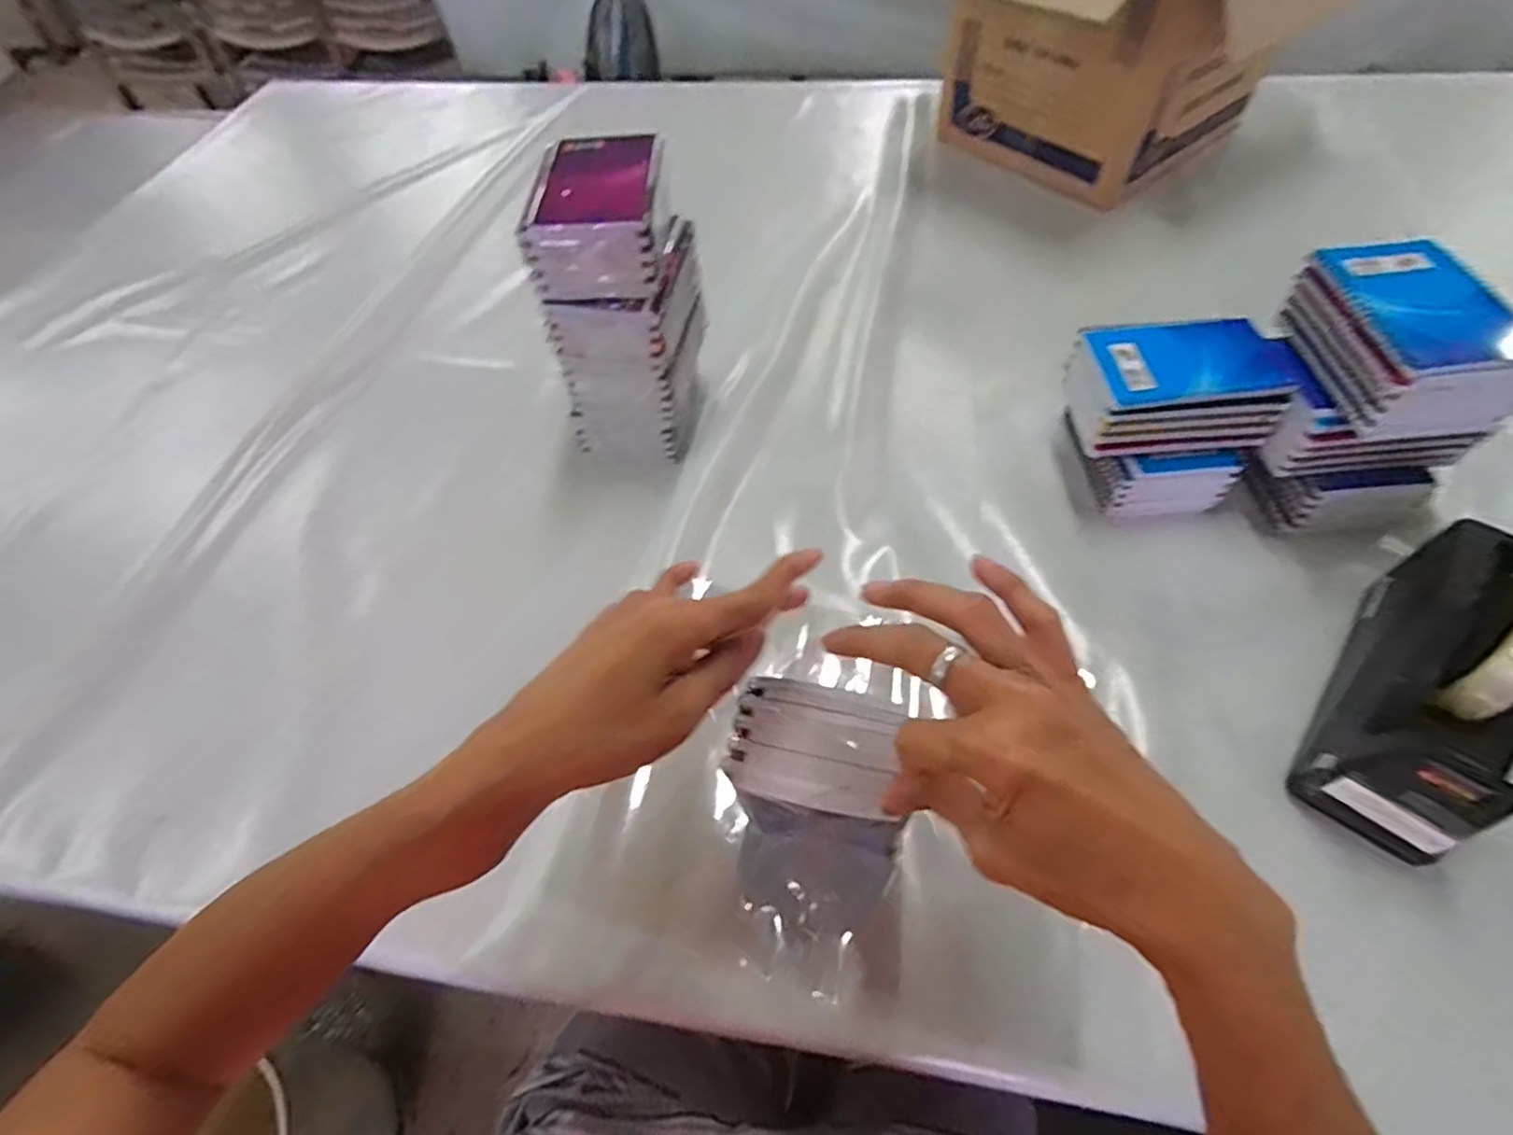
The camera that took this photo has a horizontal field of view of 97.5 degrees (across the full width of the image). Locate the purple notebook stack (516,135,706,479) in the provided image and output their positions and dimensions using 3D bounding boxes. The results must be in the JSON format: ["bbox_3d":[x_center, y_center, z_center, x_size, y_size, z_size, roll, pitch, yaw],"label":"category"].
[{"bbox_3d":[-0.108,-0.214,0.572,0.098,0.228,0.136,4,57,7],"label":"purple notebook stack"}]

